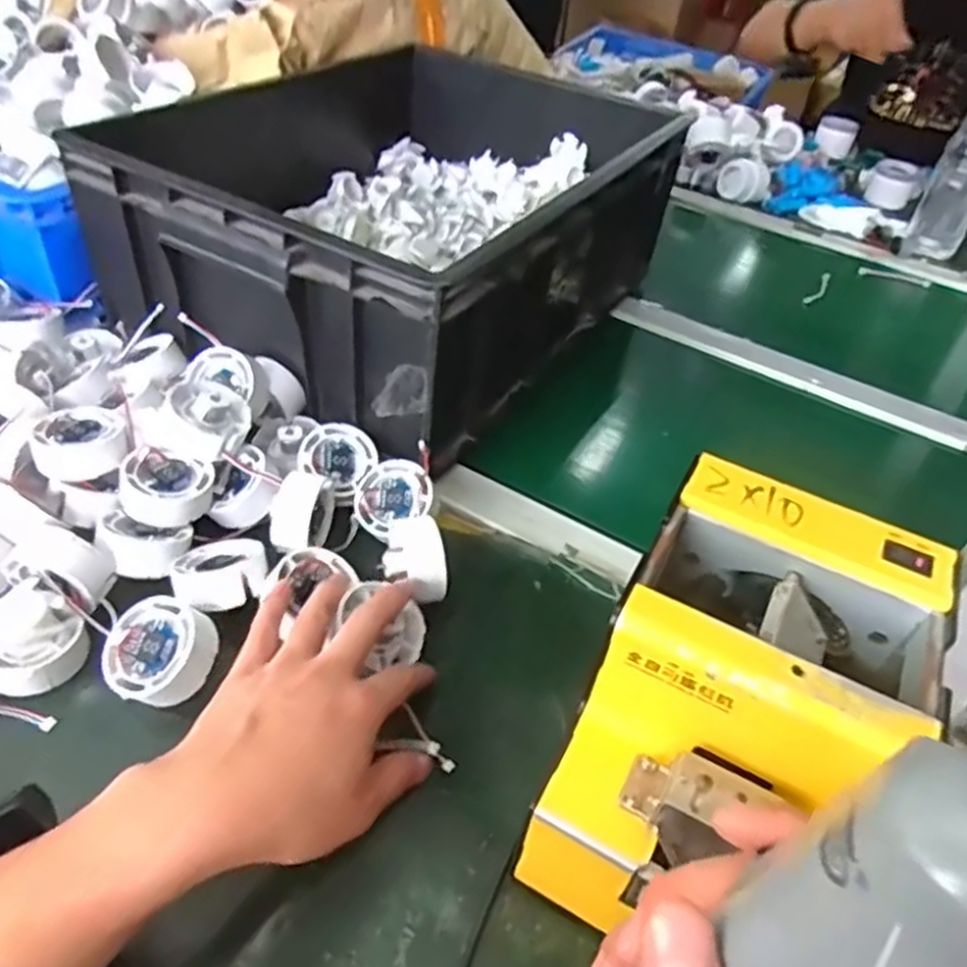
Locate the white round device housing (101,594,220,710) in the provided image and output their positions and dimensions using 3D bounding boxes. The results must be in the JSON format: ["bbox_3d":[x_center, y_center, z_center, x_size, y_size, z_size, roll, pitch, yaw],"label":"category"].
[{"bbox_3d":[-0.176,0.093,0.409,0.054,0.022,0.054,18,66,22],"label":"white round device housing"}]

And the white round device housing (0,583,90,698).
[{"bbox_3d":[-0.248,0.086,0.410,0.047,0.036,0.048,4,43,-4],"label":"white round device housing"}]

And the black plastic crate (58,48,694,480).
[{"bbox_3d":[-0.070,-0.248,0.693,0.365,0.163,0.465,27,46,20],"label":"black plastic crate"}]

